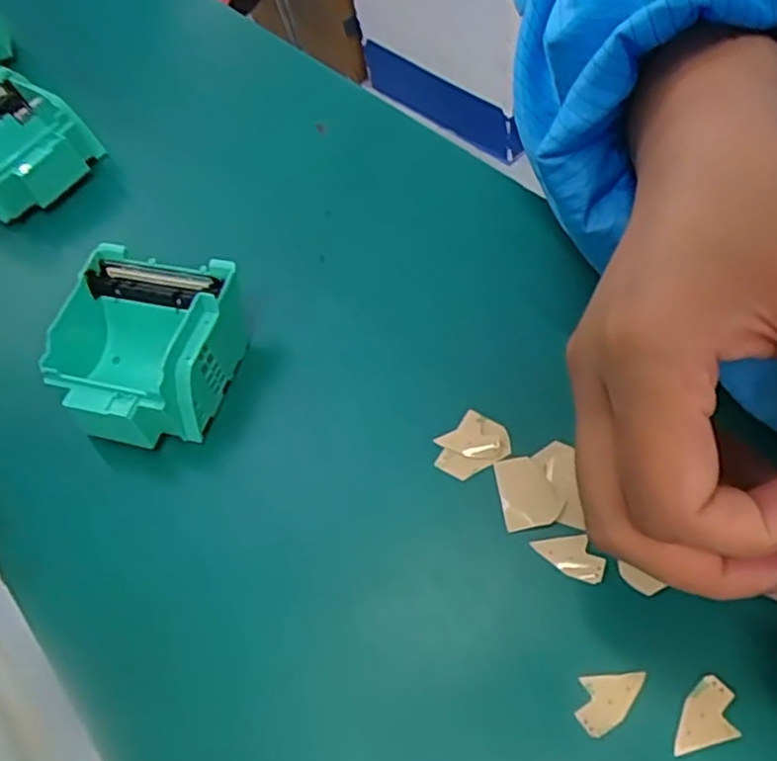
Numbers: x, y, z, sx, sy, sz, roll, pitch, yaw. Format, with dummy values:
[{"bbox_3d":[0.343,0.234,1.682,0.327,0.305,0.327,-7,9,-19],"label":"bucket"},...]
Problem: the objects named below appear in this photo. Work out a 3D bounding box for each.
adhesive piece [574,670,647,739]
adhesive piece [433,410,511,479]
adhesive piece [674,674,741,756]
[{"bbox_3d":[0.075,0.108,0.230,0.023,0.004,0.018,-10,54,10],"label":"adhesive piece"},{"bbox_3d":[0.034,0.027,0.286,0.029,0.007,0.024,-32,60,-22],"label":"adhesive piece"},{"bbox_3d":[0.104,0.110,0.224,0.016,0.004,0.026,14,63,24],"label":"adhesive piece"}]

